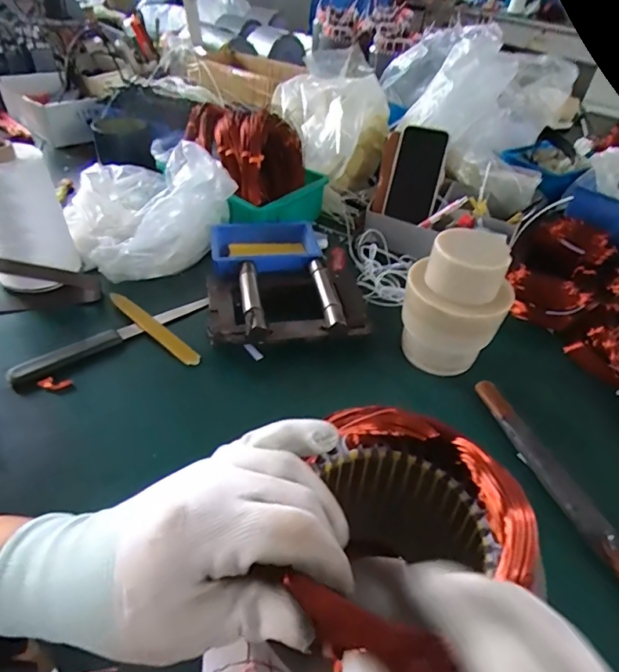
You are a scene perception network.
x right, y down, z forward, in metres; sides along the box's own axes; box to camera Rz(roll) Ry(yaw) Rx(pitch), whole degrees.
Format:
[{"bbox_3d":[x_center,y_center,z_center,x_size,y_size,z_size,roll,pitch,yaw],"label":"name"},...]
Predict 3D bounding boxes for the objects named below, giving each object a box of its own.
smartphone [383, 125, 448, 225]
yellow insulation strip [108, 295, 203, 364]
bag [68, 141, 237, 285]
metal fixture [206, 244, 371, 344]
[{"bbox_3d":[0.163,-0.246,0.721,0.073,0.136,0.012,14,8,13],"label":"smartphone"},{"bbox_3d":[-0.195,-0.011,0.583,0.164,0.009,0.023,33,49,27],"label":"yellow insulation strip"},{"bbox_3d":[-0.235,-0.191,0.684,0.209,0.139,0.222,-22,49,-27],"label":"bag"},{"bbox_3d":[-0.032,-0.076,0.623,0.199,0.033,0.222,-2,43,-9],"label":"metal fixture"}]

